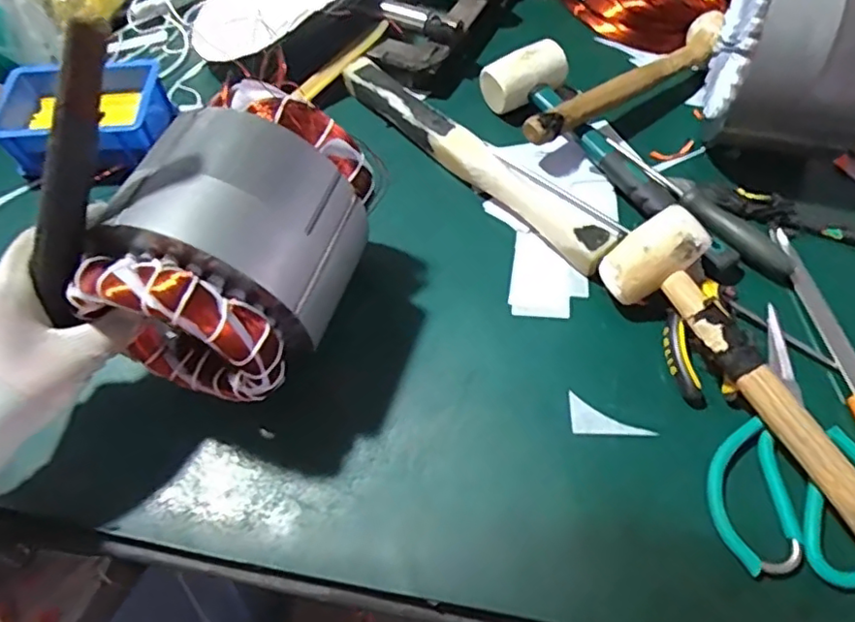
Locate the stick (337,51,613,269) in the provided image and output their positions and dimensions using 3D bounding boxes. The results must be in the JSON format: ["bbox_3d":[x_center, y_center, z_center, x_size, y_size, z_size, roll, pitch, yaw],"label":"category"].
[{"bbox_3d":[0.035,-0.143,0.534,0.036,0.032,0.315,-38,65,-17],"label":"stick"}]

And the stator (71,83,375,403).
[{"bbox_3d":[-0.119,-0.050,0.397,0.121,0.123,0.178,15,63,11],"label":"stator"}]

